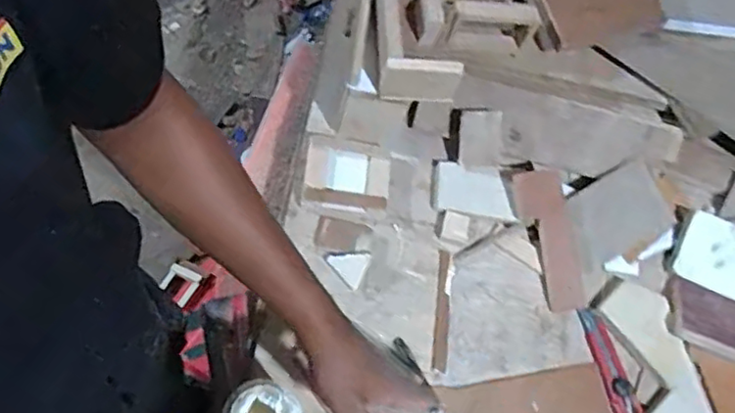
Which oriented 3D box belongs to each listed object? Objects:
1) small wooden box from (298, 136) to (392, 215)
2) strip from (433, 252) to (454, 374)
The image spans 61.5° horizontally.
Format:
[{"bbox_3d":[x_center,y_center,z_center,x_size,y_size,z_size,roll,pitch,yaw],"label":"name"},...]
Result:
[{"bbox_3d":[-0.030,-0.042,0.814,0.117,0.043,0.104,8,67,-6],"label":"small wooden box"},{"bbox_3d":[0.096,0.131,0.780,0.019,0.005,0.149,8,68,-6],"label":"strip"}]

